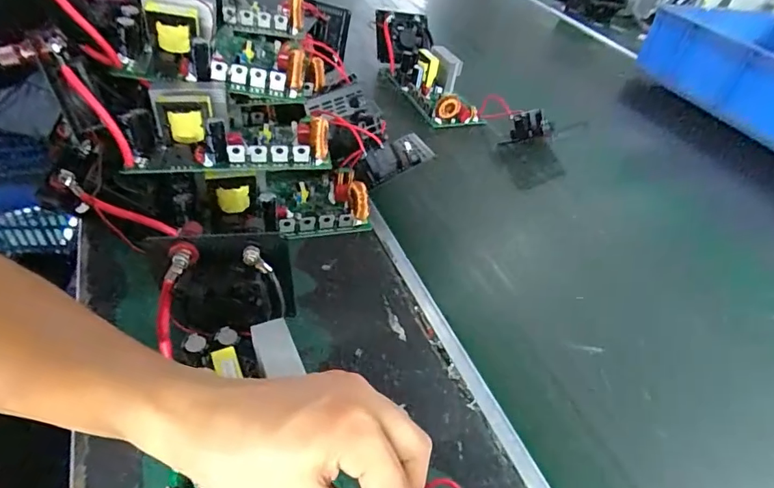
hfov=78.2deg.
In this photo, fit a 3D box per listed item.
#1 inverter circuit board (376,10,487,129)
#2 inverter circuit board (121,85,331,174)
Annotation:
[{"bbox_3d":[0.056,-0.300,0.788,0.081,0.078,0.316,-7,45,-18],"label":"inverter circuit board"},{"bbox_3d":[-0.152,-0.114,0.469,0.181,0.051,0.090,0,43,-12],"label":"inverter circuit board"}]

